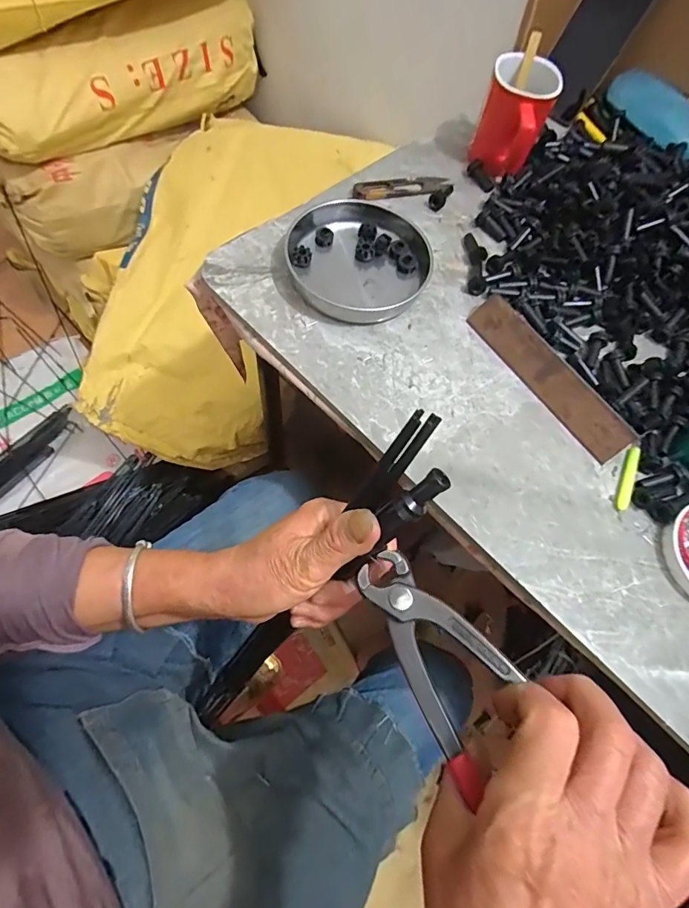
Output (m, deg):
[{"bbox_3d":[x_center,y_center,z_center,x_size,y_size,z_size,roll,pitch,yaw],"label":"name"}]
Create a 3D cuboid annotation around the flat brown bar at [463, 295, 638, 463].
[{"bbox_3d":[0.184,-0.071,0.407,0.036,0.008,0.178,-44,73,24],"label":"flat brown bar"}]

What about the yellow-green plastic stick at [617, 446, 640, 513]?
[{"bbox_3d":[0.246,0.020,0.388,0.010,0.005,0.061,24,71,7],"label":"yellow-green plastic stick"}]

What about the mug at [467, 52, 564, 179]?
[{"bbox_3d":[0.182,-0.369,0.496,0.071,0.080,0.107,23,66,4],"label":"mug"}]

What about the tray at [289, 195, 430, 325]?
[{"bbox_3d":[0.016,-0.190,0.451,0.140,0.033,0.141,4,70,0],"label":"tray"}]

